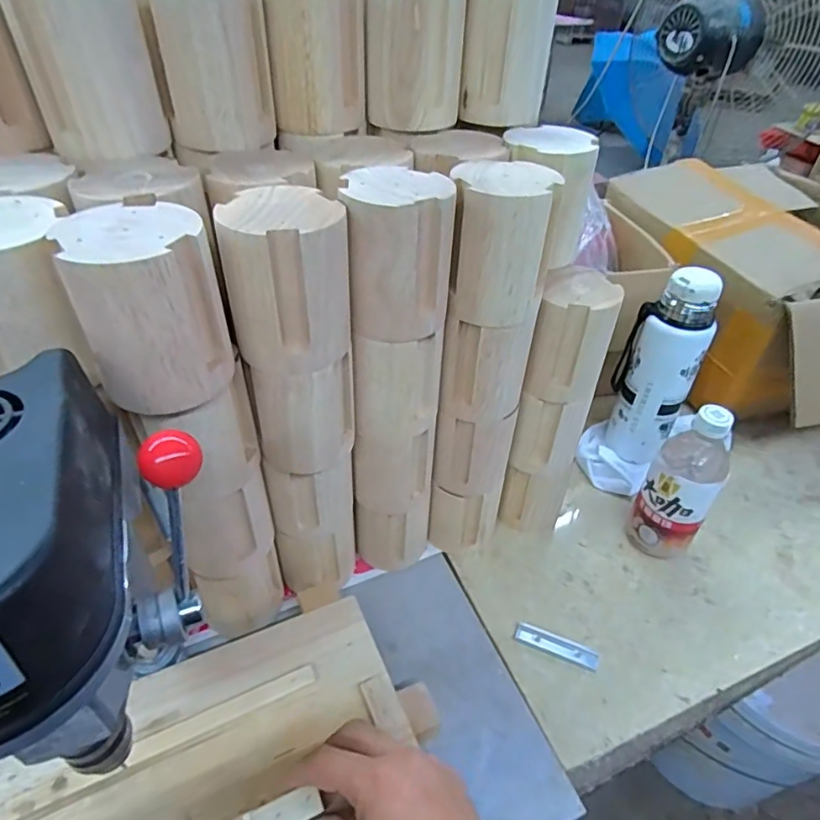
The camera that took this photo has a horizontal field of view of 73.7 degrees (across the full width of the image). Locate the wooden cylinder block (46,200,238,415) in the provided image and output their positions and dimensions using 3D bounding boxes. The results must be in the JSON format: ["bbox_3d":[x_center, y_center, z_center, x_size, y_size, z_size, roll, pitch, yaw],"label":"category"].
[{"bbox_3d":[-0.151,-0.058,0.320,0.078,0.097,0.074,-9,43,-13],"label":"wooden cylinder block"}]

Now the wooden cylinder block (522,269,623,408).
[{"bbox_3d":[0.145,-0.064,0.489,0.064,0.101,0.066,13,43,10],"label":"wooden cylinder block"}]

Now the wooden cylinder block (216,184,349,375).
[{"bbox_3d":[-0.079,-0.084,0.360,0.075,0.095,0.070,-4,43,-8],"label":"wooden cylinder block"}]

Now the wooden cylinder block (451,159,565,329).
[{"bbox_3d":[0.065,-0.121,0.399,0.070,0.095,0.064,4,42,1],"label":"wooden cylinder block"}]

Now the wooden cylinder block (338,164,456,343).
[{"bbox_3d":[-0.008,-0.110,0.385,0.072,0.096,0.076,3,42,0],"label":"wooden cylinder block"}]

